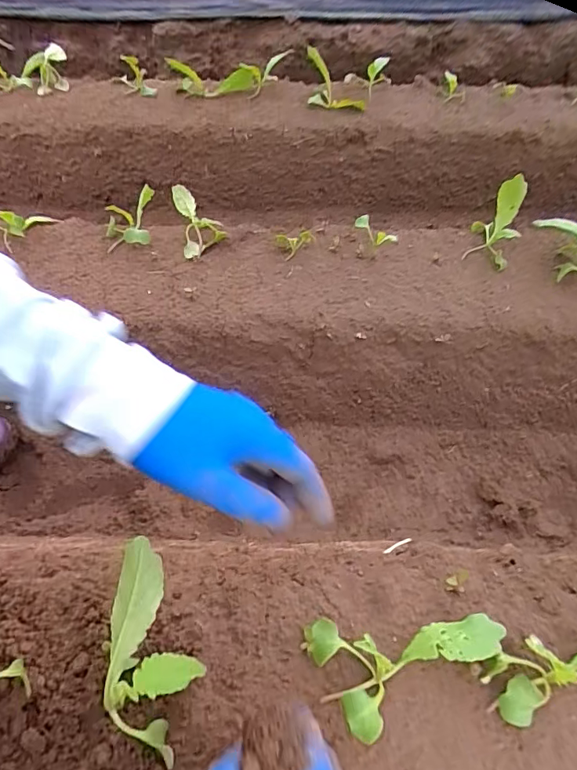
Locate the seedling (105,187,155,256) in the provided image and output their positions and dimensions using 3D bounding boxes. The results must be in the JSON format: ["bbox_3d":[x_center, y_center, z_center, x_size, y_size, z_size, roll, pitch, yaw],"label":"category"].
[{"bbox_3d":[-0.233,-0.250,0.700,0.065,0.029,0.132,-6,53,-4],"label":"seedling"}]

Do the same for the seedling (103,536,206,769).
[{"bbox_3d":[-0.096,0.177,0.331,0.056,0.035,0.139,-6,89,-4],"label":"seedling"}]

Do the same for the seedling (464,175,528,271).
[{"bbox_3d":[0.276,-0.217,0.630,0.057,0.098,0.073,19,55,14],"label":"seedling"}]

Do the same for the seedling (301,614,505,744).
[{"bbox_3d":[0.086,0.212,0.352,0.142,0.036,0.075,-2,53,-1],"label":"seedling"}]

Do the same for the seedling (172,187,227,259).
[{"bbox_3d":[-0.136,-0.240,0.692,0.066,0.037,0.135,-19,71,-13],"label":"seedling"}]

